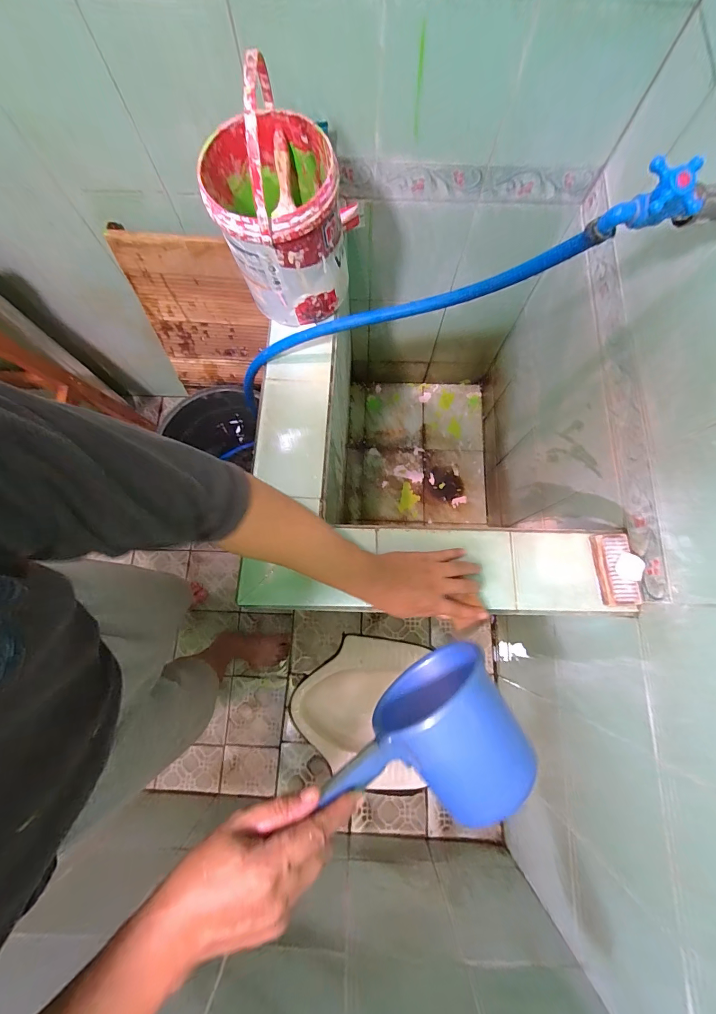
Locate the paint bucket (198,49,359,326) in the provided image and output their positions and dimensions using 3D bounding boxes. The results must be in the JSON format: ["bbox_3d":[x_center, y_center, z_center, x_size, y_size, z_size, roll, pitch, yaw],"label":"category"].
[{"bbox_3d":[-0.118,-0.432,0.532,0.168,0.258,0.199,-16,77,-4],"label":"paint bucket"}]

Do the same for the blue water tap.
[{"bbox_3d":[0.265,-0.273,0.340,0.062,0.057,0.038,-7,76,-2],"label":"blue water tap"}]

